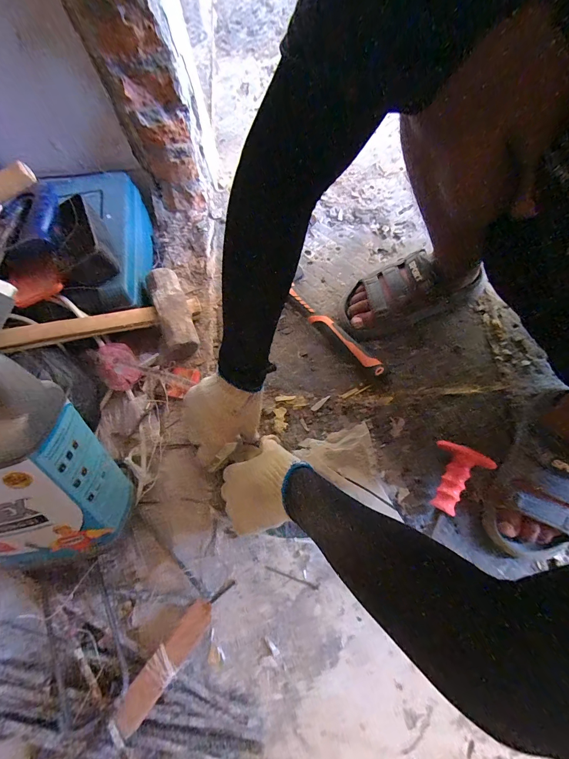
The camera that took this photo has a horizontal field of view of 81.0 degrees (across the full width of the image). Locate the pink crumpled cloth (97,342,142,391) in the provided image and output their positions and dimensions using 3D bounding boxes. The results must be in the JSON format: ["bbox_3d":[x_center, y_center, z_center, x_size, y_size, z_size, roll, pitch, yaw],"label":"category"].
[{"bbox_3d":[-0.293,-0.020,0.586,0.068,0.038,0.078,-32,72,-9],"label":"pink crumpled cloth"}]

